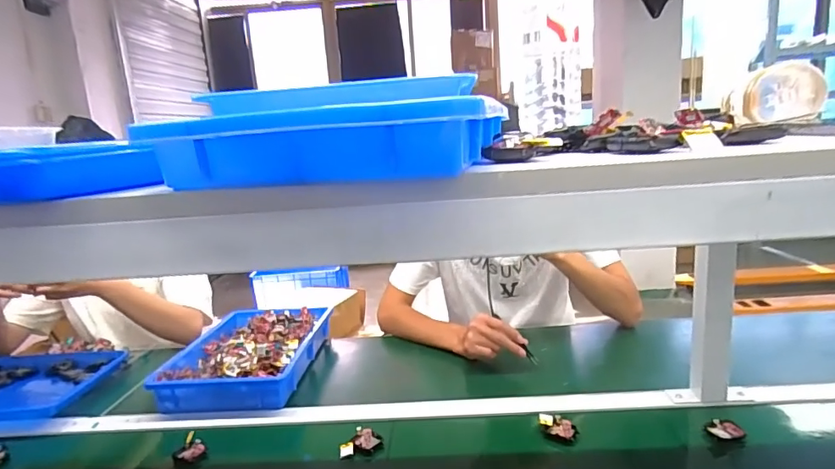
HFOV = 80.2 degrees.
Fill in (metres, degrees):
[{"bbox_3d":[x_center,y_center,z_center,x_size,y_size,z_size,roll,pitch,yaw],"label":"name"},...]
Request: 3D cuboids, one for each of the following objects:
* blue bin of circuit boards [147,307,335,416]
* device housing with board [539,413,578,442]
[{"bbox_3d":[-0.324,0.227,0.964,0.244,0.055,0.334,-3,13,5],"label":"blue bin of circuit boards"},{"bbox_3d":[0.208,0.286,0.732,0.055,0.024,0.030,4,15,32],"label":"device housing with board"}]

